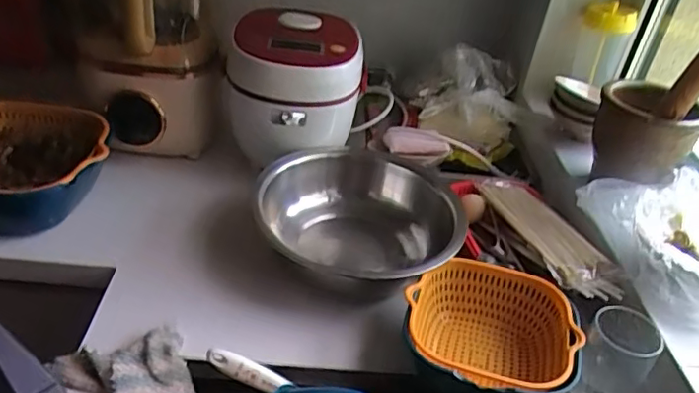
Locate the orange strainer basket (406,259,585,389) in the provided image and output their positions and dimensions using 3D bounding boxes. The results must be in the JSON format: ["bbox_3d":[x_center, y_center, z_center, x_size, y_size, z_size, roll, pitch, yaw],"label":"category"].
[{"bbox_3d":[0.150,0.160,0.657,0.178,0.087,0.178,7,34,-1],"label":"orange strainer basket"}]

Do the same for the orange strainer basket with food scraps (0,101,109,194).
[{"bbox_3d":[-0.458,-0.054,0.818,0.233,0.083,0.207,2,35,-9],"label":"orange strainer basket with food scraps"}]

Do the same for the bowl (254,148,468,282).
[{"bbox_3d":[0.007,0.054,0.814,0.257,0.137,0.275,5,34,-4],"label":"bowl"}]

